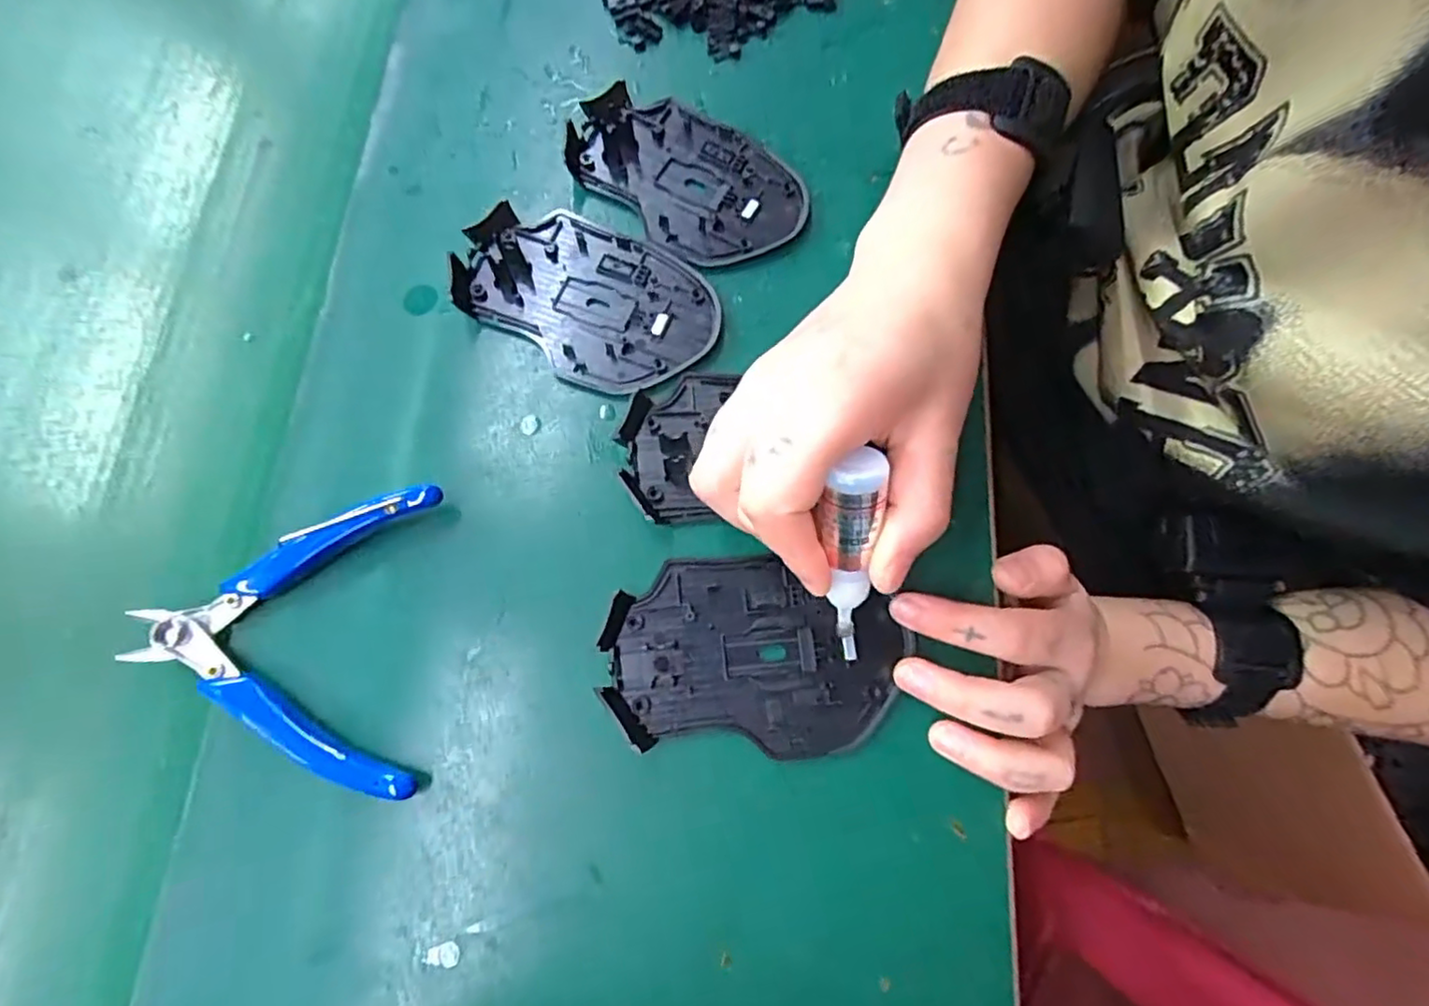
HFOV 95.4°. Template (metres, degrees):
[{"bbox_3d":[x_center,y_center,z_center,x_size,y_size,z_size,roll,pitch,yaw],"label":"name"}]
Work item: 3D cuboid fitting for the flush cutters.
[{"bbox_3d":[-0.163,0.049,0.243,0.113,0.019,0.108,0,74,1],"label":"flush cutters"}]

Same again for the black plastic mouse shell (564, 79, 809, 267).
[{"bbox_3d":[-0.013,-0.158,0.309,0.114,0.011,0.074,40,78,11],"label":"black plastic mouse shell"}]

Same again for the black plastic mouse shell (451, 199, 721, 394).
[{"bbox_3d":[-0.056,-0.094,0.288,0.112,0.012,0.074,34,77,10],"label":"black plastic mouse shell"}]

